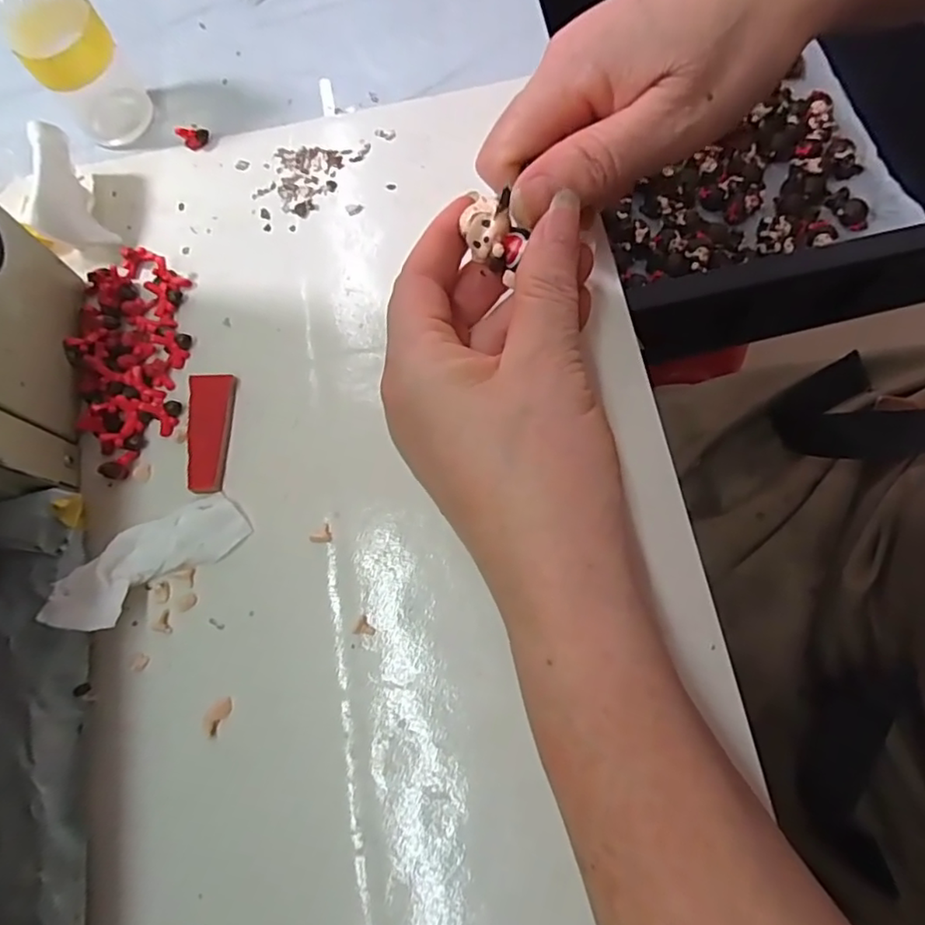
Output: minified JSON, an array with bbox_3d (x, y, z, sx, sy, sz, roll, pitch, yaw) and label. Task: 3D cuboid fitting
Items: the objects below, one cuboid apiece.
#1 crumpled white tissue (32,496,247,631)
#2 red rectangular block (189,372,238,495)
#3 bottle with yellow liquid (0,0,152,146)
[{"bbox_3d":[-0.117,0.036,0.221,0.069,0.015,0.028,-39,77,-12],"label":"crumpled white tissue"},{"bbox_3d":[-0.103,-0.012,0.241,0.018,0.005,0.049,-2,73,7],"label":"red rectangular block"},{"bbox_3d":[-0.176,-0.190,0.250,0.037,0.101,0.033,-31,72,-3],"label":"bottle with yellow liquid"}]

